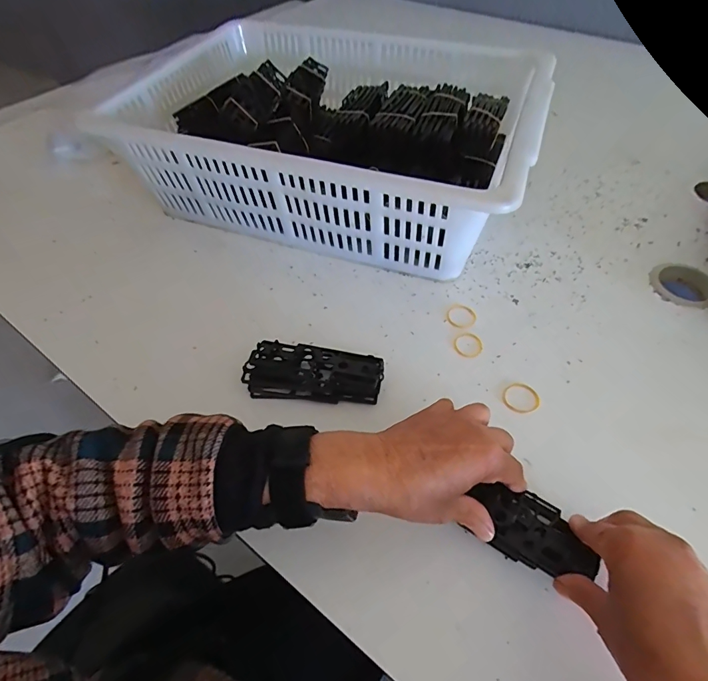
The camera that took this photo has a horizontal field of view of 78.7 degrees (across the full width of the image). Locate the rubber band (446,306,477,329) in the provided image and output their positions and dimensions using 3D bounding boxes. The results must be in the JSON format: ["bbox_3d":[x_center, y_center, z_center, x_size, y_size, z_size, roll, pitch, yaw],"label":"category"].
[{"bbox_3d":[0.116,-0.026,0.464,0.031,0.004,0.034,-1,51,1],"label":"rubber band"}]

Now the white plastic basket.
[{"bbox_3d":[-0.028,-0.282,0.585,0.488,0.136,0.384,15,54,14],"label":"white plastic basket"}]

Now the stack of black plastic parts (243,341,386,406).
[{"bbox_3d":[-0.037,0.031,0.411,0.125,0.030,0.050,2,52,4],"label":"stack of black plastic parts"}]

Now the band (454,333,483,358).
[{"bbox_3d":[0.117,0.004,0.441,0.029,0.004,0.032,10,53,10],"label":"band"}]

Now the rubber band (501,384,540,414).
[{"bbox_3d":[0.155,0.053,0.400,0.033,0.004,0.030,-17,53,-11],"label":"rubber band"}]

